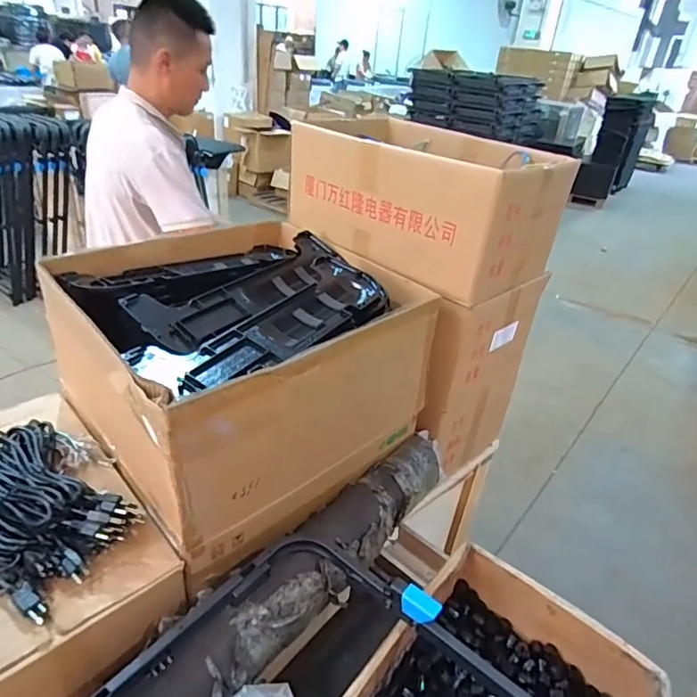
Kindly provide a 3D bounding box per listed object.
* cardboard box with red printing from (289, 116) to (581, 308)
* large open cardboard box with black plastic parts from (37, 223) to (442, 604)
[{"bbox_3d":[0.163,-0.352,1.166,0.560,0.238,0.368,28,38,33],"label":"cardboard box with red printing"},{"bbox_3d":[-0.210,0.009,1.030,0.578,0.329,0.570,-23,41,-38],"label":"large open cardboard box with black plastic parts"}]

